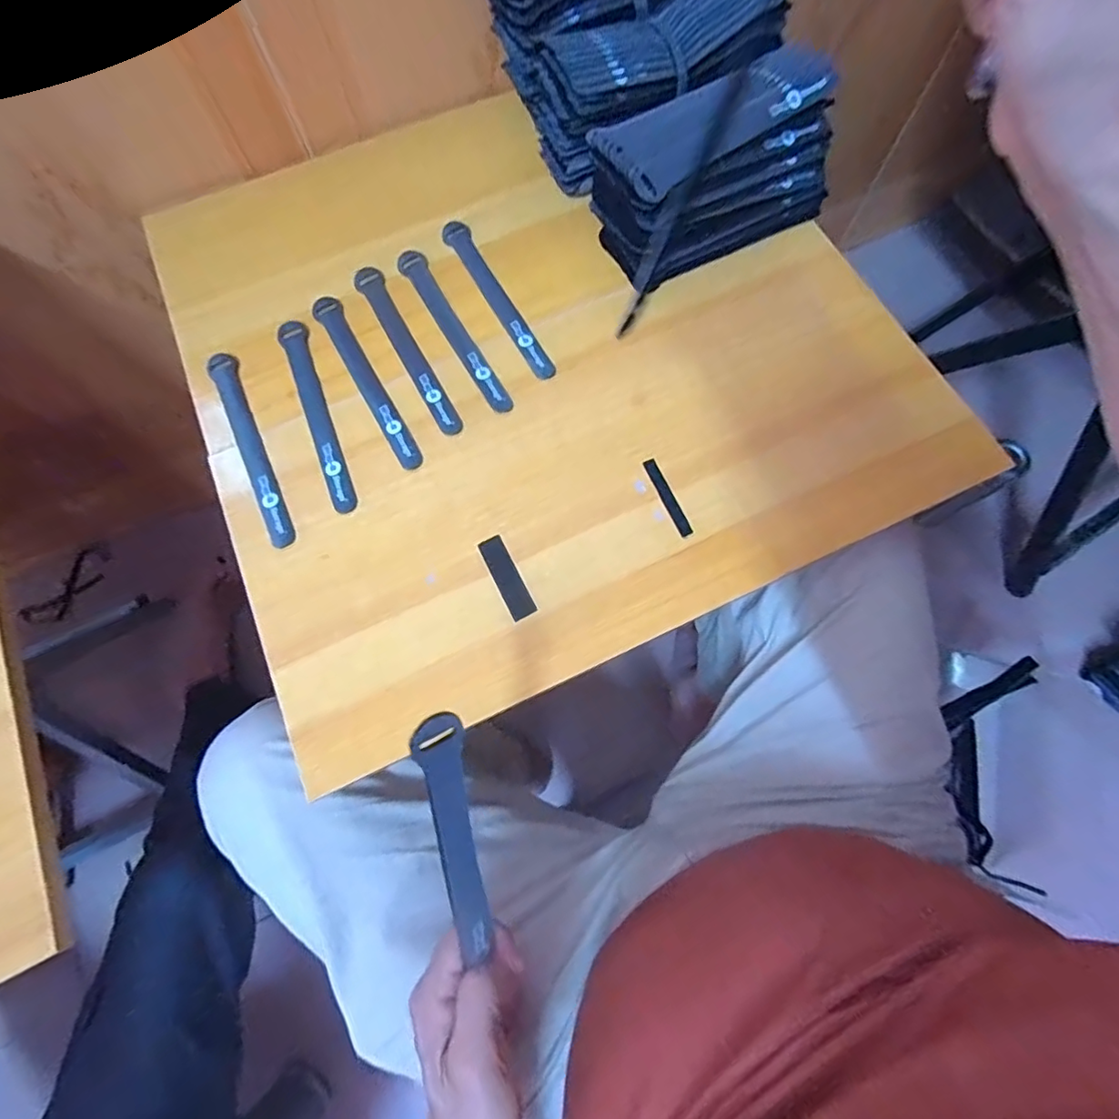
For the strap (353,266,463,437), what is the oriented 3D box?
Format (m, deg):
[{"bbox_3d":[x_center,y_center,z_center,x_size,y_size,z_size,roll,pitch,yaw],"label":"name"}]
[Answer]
[{"bbox_3d":[-0.135,-0.189,0.480,0.025,0.006,0.192,-30,74,-7],"label":"strap"}]

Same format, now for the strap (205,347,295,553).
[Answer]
[{"bbox_3d":[-0.261,-0.097,0.454,0.023,0.004,0.195,-26,74,-6],"label":"strap"}]

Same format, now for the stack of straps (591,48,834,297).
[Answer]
[{"bbox_3d":[0.134,-0.334,0.472,0.209,0.097,0.094,-26,74,-6],"label":"stack of straps"}]

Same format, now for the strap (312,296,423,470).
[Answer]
[{"bbox_3d":[-0.169,-0.160,0.475,0.024,0.005,0.198,-31,74,-8],"label":"strap"}]

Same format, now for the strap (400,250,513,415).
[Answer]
[{"bbox_3d":[-0.096,-0.207,0.485,0.024,0.004,0.196,-28,74,-7],"label":"strap"}]

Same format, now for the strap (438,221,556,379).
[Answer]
[{"bbox_3d":[-0.058,-0.241,0.494,0.024,0.005,0.196,-27,74,-7],"label":"strap"}]

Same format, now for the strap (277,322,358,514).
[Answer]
[{"bbox_3d":[-0.208,-0.127,0.465,0.022,0.006,0.198,-22,73,-5],"label":"strap"}]

